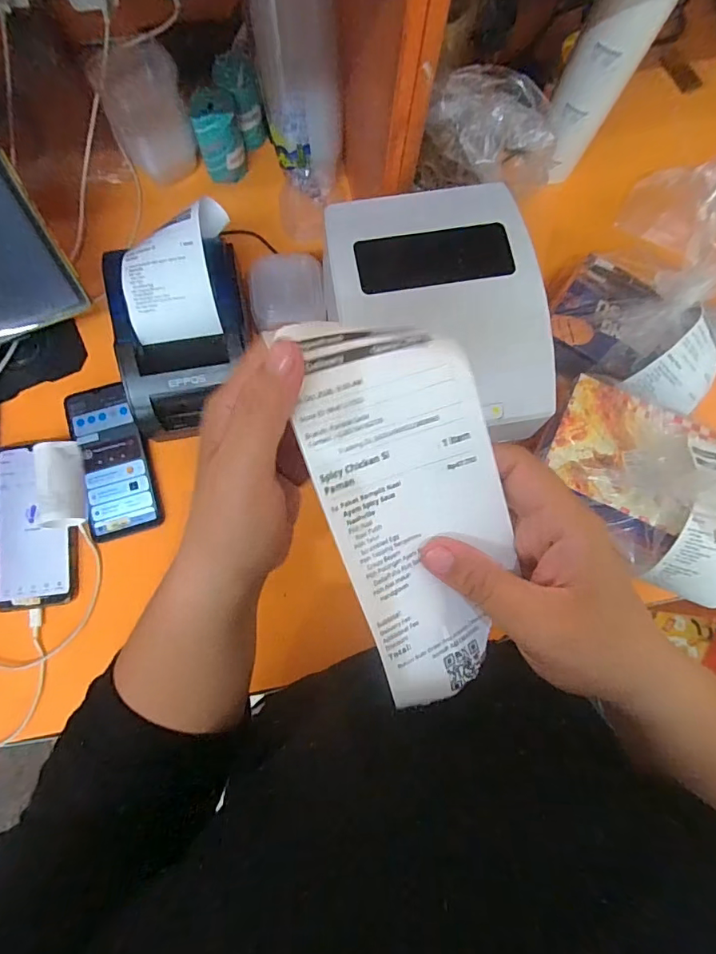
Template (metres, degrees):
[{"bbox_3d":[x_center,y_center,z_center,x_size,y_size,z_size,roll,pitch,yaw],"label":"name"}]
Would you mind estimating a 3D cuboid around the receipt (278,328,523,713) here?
[{"bbox_3d":[0.025,0.014,0.210,0.078,0.017,0.168,-13,96,-4],"label":"receipt"}]

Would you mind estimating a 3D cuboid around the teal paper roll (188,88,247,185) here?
[{"bbox_3d":[-0.157,-0.387,0.546,0.048,0.082,0.051,0,79,-1],"label":"teal paper roll"}]

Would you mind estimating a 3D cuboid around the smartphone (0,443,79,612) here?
[{"bbox_3d":[-0.339,0.050,0.502,0.089,0.015,0.169,-3,79,-2],"label":"smartphone"}]

